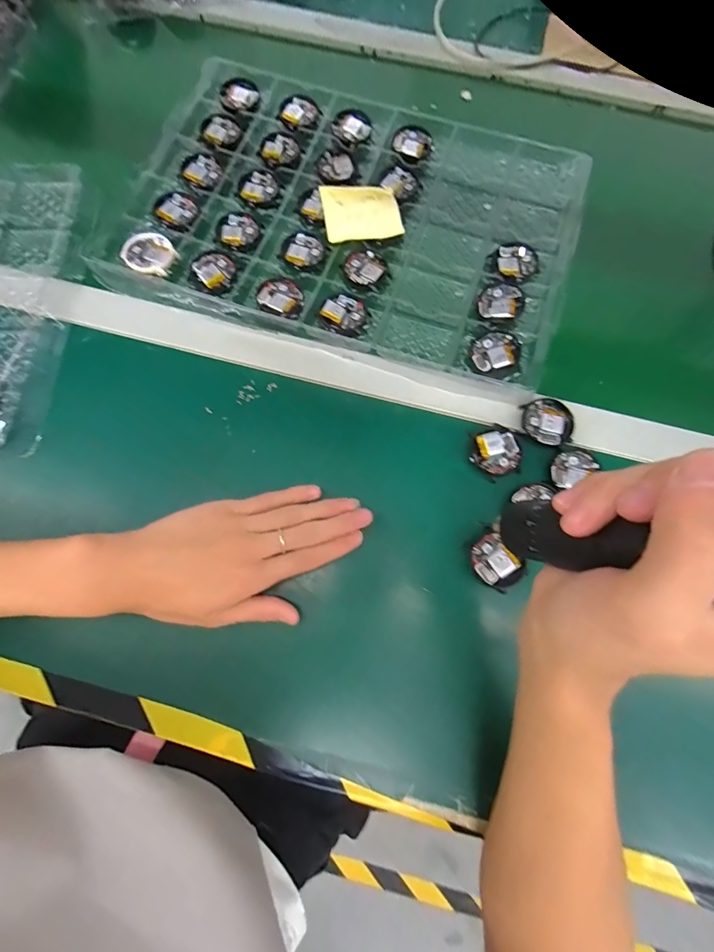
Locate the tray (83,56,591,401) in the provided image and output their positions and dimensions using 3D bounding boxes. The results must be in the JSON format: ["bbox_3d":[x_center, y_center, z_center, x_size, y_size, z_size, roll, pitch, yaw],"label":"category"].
[{"bbox_3d":[-0.005,-0.269,0.395,0.430,0.017,0.302,17,75,3],"label":"tray"}]

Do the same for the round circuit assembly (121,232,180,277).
[{"bbox_3d":[-0.199,-0.217,0.379,0.047,0.006,0.044,0,75,-1],"label":"round circuit assembly"}]

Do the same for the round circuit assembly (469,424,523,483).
[{"bbox_3d":[0.121,-0.020,0.337,0.040,0.004,0.049,19,76,4],"label":"round circuit assembly"}]

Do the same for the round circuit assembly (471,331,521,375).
[{"bbox_3d":[0.127,-0.113,0.358,0.041,0.010,0.040,0,75,-1],"label":"round circuit assembly"}]

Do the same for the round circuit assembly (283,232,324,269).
[{"bbox_3d":[-0.054,-0.226,0.391,0.041,0.004,0.038,0,75,-1],"label":"round circuit assembly"}]

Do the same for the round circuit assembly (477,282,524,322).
[{"bbox_3d":[0.139,-0.167,0.376,0.040,0.008,0.043,0,75,-1],"label":"round circuit assembly"}]

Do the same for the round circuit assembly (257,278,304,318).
[{"bbox_3d":[-0.072,-0.168,0.371,0.040,0.004,0.044,0,75,-1],"label":"round circuit assembly"}]

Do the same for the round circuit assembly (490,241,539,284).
[{"bbox_3d":[0.158,-0.213,0.390,0.046,0.005,0.045,0,75,-1],"label":"round circuit assembly"}]

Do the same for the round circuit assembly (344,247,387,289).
[{"bbox_3d":[0.007,-0.206,0.387,0.038,0.004,0.043,32,77,7],"label":"round circuit assembly"}]

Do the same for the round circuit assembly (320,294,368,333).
[{"bbox_3d":[-0.011,-0.154,0.369,0.041,0.007,0.039,0,75,-1],"label":"round circuit assembly"}]

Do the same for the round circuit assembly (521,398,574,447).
[{"bbox_3d":[0.168,-0.047,0.342,0.041,0.006,0.044,0,75,-1],"label":"round circuit assembly"}]

